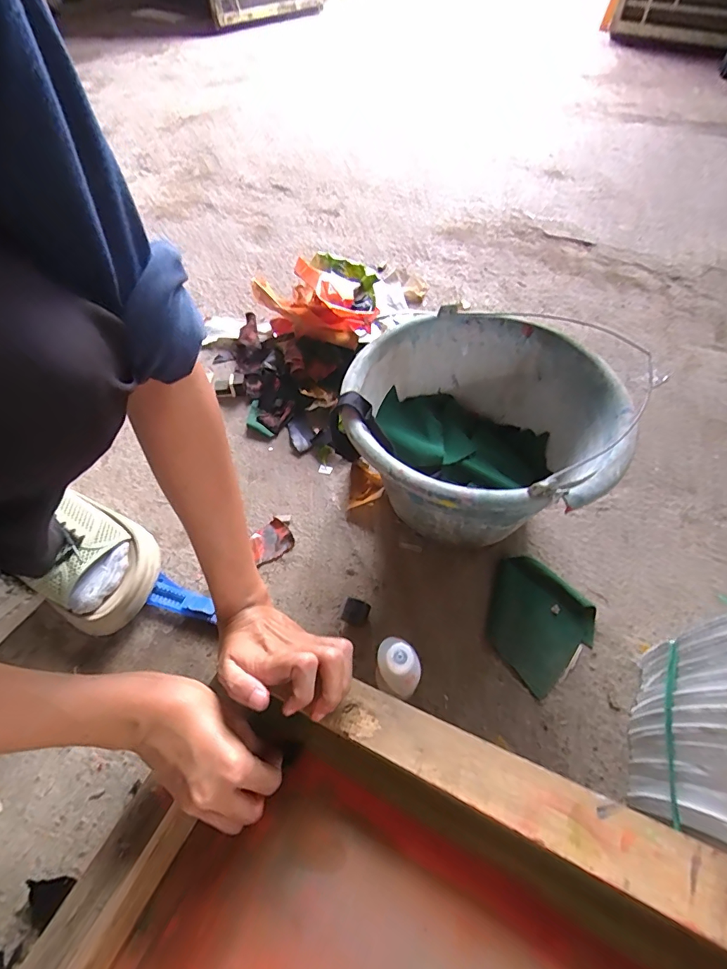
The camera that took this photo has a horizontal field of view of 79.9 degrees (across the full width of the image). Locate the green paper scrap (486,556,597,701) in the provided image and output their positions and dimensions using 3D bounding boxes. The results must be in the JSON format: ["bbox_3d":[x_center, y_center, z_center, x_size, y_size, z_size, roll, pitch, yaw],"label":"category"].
[{"bbox_3d":[0.165,0.129,0.425,0.101,0.011,0.103,-34,62,-21],"label":"green paper scrap"}]

